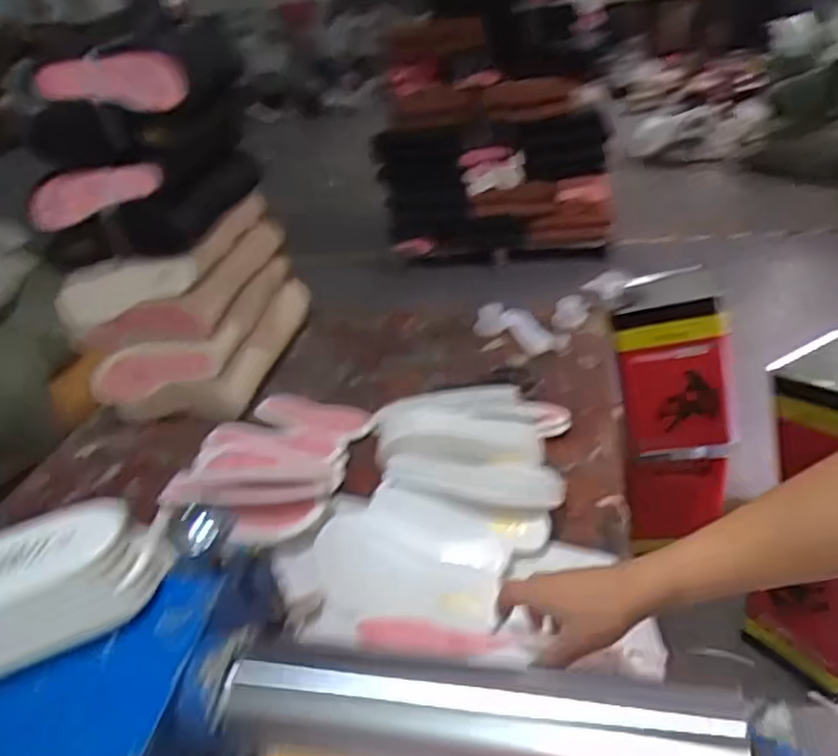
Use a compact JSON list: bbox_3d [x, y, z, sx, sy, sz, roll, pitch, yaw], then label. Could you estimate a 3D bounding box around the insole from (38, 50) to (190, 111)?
[{"bbox_3d":[-0.399,-0.383,0.884,0.208,0.081,0.013,1,60,14],"label":"insole"}]

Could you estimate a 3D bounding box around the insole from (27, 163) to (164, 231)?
[{"bbox_3d":[-0.458,-0.258,0.955,0.183,0.069,0.015,-12,32,-7],"label":"insole"}]

